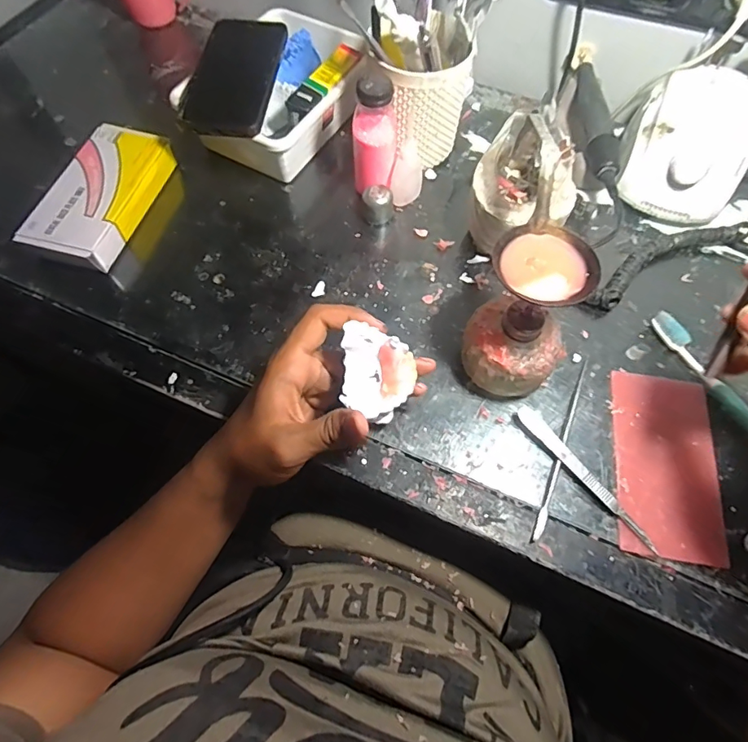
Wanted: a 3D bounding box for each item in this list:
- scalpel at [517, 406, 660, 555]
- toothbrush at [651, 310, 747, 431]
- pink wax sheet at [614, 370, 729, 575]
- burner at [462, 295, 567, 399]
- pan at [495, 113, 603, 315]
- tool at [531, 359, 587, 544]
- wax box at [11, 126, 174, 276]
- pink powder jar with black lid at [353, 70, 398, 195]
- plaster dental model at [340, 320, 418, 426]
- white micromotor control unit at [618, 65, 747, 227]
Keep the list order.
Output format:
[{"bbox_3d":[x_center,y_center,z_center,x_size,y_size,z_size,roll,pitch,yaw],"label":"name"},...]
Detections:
[{"bbox_3d":[0.162,0.079,0.371,0.015,0.007,0.134,-38,70,-16],"label":"scalpel"},{"bbox_3d":[0.288,0.025,0.391,0.012,0.020,0.181,-22,67,-10],"label":"toothbrush"},{"bbox_3d":[0.228,0.070,0.378,0.075,0.004,0.145,8,64,6],"label":"pink wax sheet"},{"bbox_3d":[0.108,-0.020,0.379,0.074,0.072,0.066,17,66,8],"label":"burner"},{"bbox_3d":[0.123,-0.104,0.331,0.072,0.039,0.118,12,66,6],"label":"pan"},{"bbox_3d":[0.150,0.058,0.383,0.007,0.006,0.160,22,67,10],"label":"tool"},{"bbox_3d":[-0.265,-0.173,0.478,0.079,0.034,0.157,15,66,7],"label":"wax box"},{"bbox_3d":[0.001,-0.209,0.448,0.040,0.116,0.039,0,65,0],"label":"pink powder jar with black lid"},{"bbox_3d":[0.003,0.003,0.320,0.045,0.026,0.062,1,65,1],"label":"plaster dental model"},{"bbox_3d":[0.304,-0.221,0.475,0.103,0.079,0.135,22,67,10],"label":"white micromotor control unit"}]

